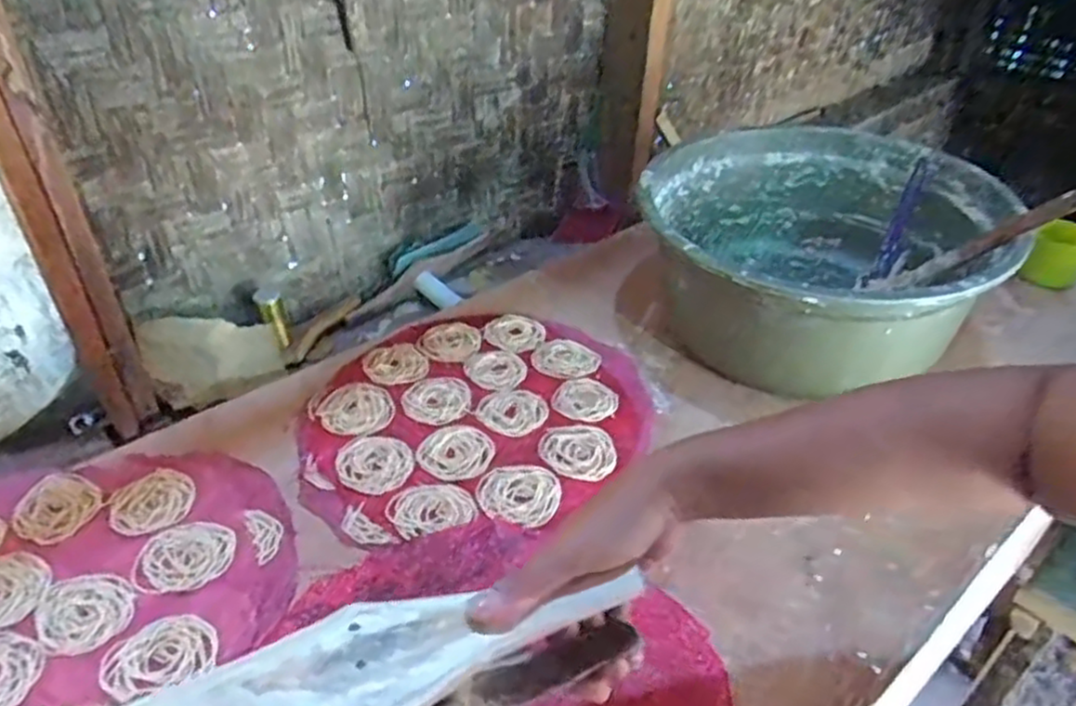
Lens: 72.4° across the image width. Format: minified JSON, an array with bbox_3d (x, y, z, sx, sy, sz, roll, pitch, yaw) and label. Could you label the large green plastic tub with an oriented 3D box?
[{"bbox_3d":[0.316,-0.105,0.878,0.382,0.192,0.379,0,37,0],"label":"large green plastic tub"}]

